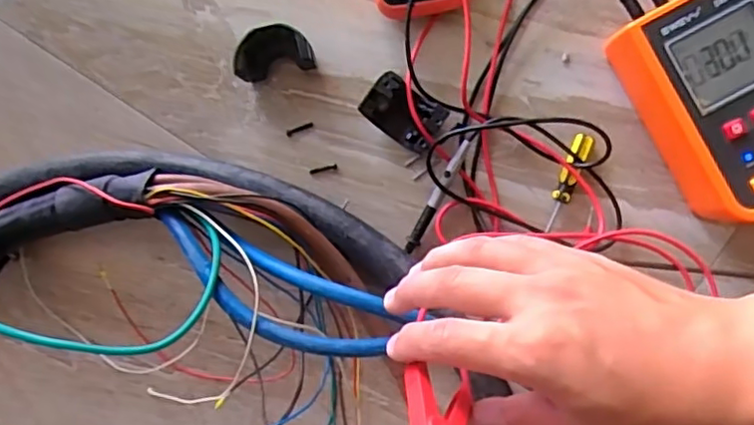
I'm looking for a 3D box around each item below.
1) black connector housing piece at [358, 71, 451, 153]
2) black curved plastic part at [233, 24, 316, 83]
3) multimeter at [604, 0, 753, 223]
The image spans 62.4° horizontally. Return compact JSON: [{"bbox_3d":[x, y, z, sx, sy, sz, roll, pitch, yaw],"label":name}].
[{"bbox_3d":[0.021,-0.074,0.472,0.058,0.030,0.037,36,93,3],"label":"black connector housing piece"},{"bbox_3d":[-0.079,-0.122,0.473,0.058,0.037,0.030,-10,90,5],"label":"black curved plastic part"},{"bbox_3d":[0.245,-0.079,0.440,0.104,0.066,0.154,-28,87,5],"label":"multimeter"}]

